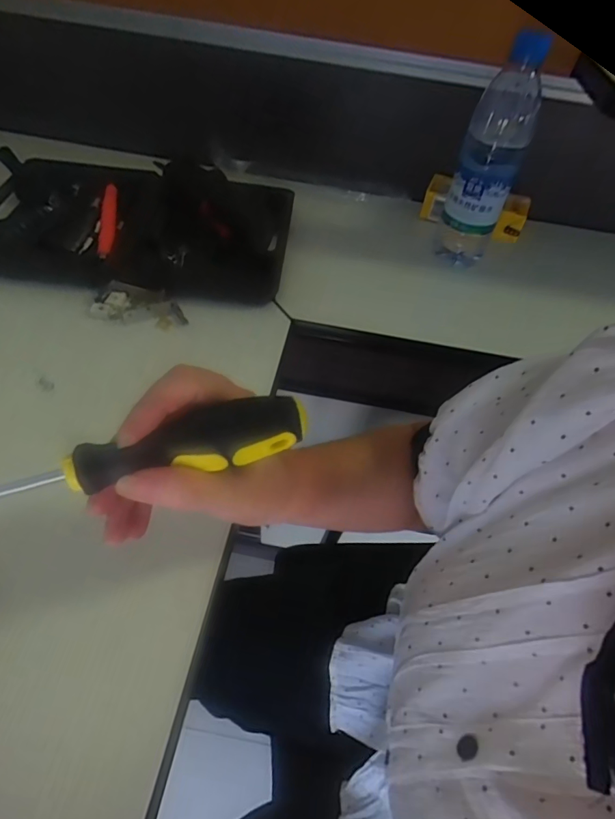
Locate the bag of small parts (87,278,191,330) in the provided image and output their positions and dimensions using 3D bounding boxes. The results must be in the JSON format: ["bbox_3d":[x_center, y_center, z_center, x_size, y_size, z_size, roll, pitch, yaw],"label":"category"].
[{"bbox_3d":[-0.165,-0.103,0.473,0.088,0.012,0.047,13,51,4],"label":"bag of small parts"}]

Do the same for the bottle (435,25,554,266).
[{"bbox_3d":[0.188,-0.255,0.510,0.065,0.222,0.070,23,52,12],"label":"bottle"}]

